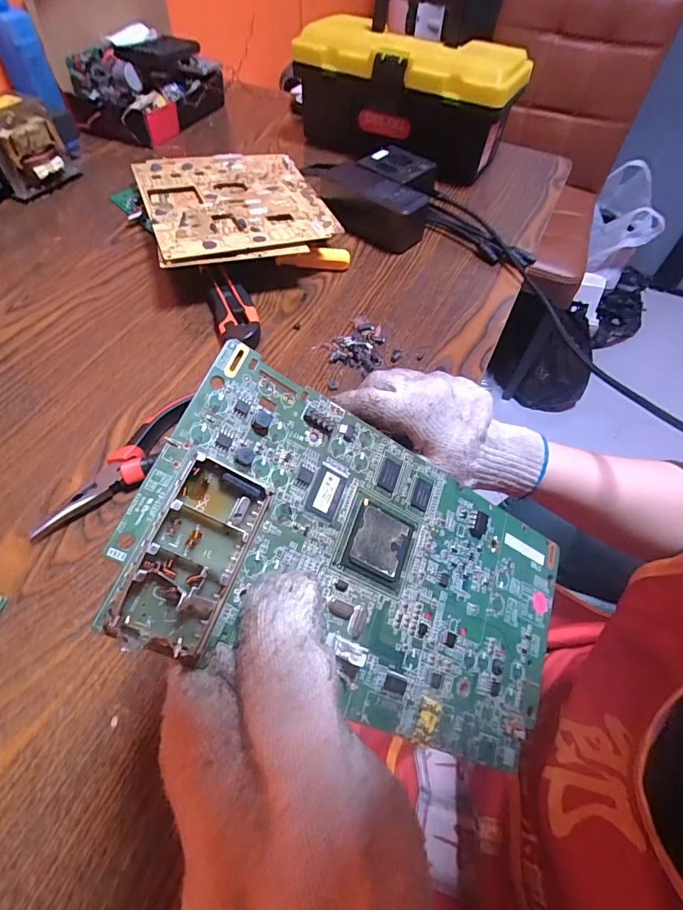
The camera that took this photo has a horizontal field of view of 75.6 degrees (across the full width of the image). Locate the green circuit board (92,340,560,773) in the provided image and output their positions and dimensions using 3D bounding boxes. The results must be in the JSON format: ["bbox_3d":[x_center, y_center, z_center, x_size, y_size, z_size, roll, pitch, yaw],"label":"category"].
[{"bbox_3d":[0.017,0.045,0.171,0.183,0.007,0.100,31,64,-20],"label":"green circuit board"}]

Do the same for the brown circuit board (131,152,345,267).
[{"bbox_3d":[-0.130,-0.307,0.524,0.198,0.012,0.299,-15,53,-15],"label":"brown circuit board"}]

